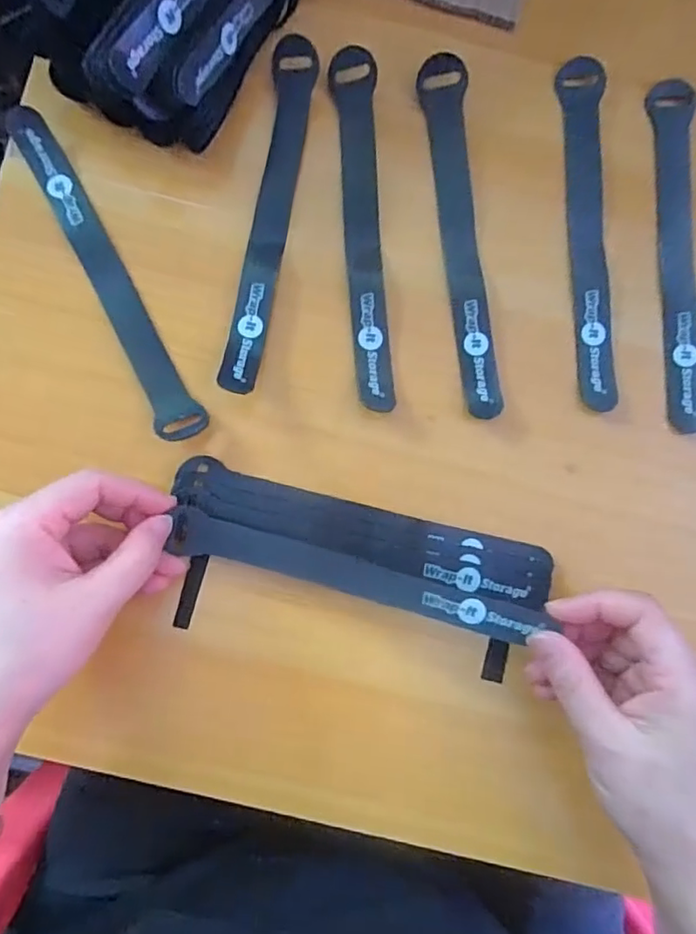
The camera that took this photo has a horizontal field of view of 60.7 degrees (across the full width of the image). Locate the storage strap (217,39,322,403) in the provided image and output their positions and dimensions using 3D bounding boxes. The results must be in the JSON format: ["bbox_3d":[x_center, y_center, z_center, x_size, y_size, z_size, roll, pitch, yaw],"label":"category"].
[{"bbox_3d":[-0.042,-0.137,0.323,0.023,0.016,0.202,8,82,-4],"label":"storage strap"}]

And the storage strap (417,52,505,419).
[{"bbox_3d":[0.065,-0.131,0.333,0.026,0.009,0.209,-7,82,0],"label":"storage strap"}]

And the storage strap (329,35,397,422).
[{"bbox_3d":[0.010,-0.133,0.328,0.023,0.013,0.203,-5,82,-6],"label":"storage strap"}]

